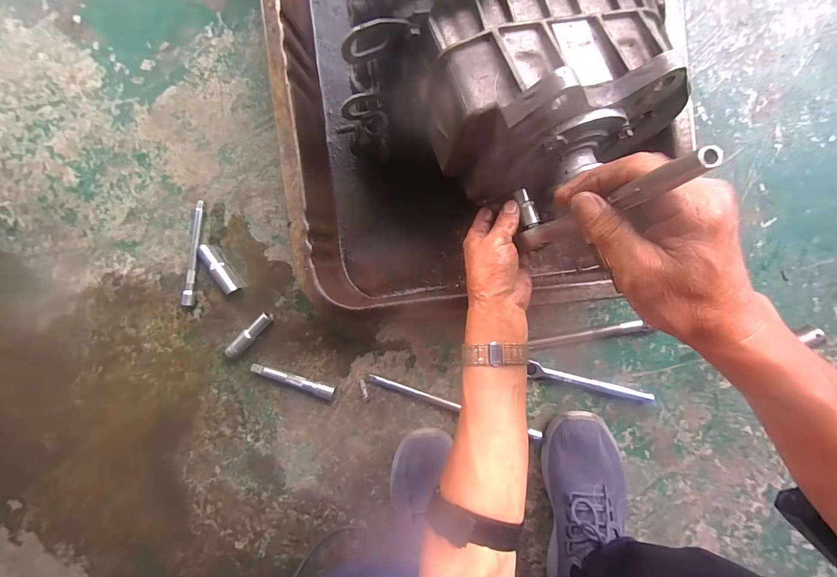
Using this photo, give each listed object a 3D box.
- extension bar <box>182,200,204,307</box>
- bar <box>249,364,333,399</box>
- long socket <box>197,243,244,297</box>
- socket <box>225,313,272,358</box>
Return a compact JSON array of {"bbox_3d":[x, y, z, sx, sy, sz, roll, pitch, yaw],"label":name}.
[{"bbox_3d":[-0.324,-0.049,0.535,0.017,0.010,0.151,10,95,3],"label":"extension bar"},{"bbox_3d":[-0.178,0.131,0.527,0.122,0.021,0.019,15,96,3],"label":"bar"},{"bbox_3d":[-0.286,-0.027,0.531,0.022,0.020,0.080,-37,91,6],"label":"long socket"},{"bbox_3d":[-0.240,0.067,0.532,0.076,0.027,0.020,-44,90,6],"label":"socket"}]

